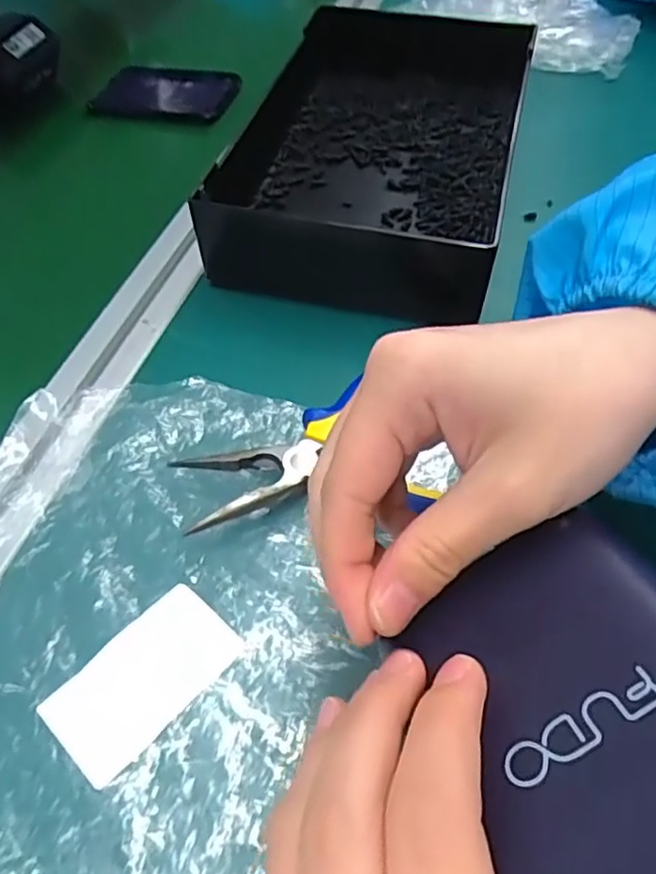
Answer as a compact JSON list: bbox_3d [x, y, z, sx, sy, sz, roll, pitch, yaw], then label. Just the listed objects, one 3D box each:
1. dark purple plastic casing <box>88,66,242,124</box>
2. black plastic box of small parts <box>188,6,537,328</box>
[{"bbox_3d":[-0.138,-0.290,0.544,0.123,0.011,0.070,12,55,11],"label":"dark purple plastic casing"},{"bbox_3d":[0.030,-0.192,0.422,0.170,0.056,0.259,11,55,10],"label":"black plastic box of small parts"}]

